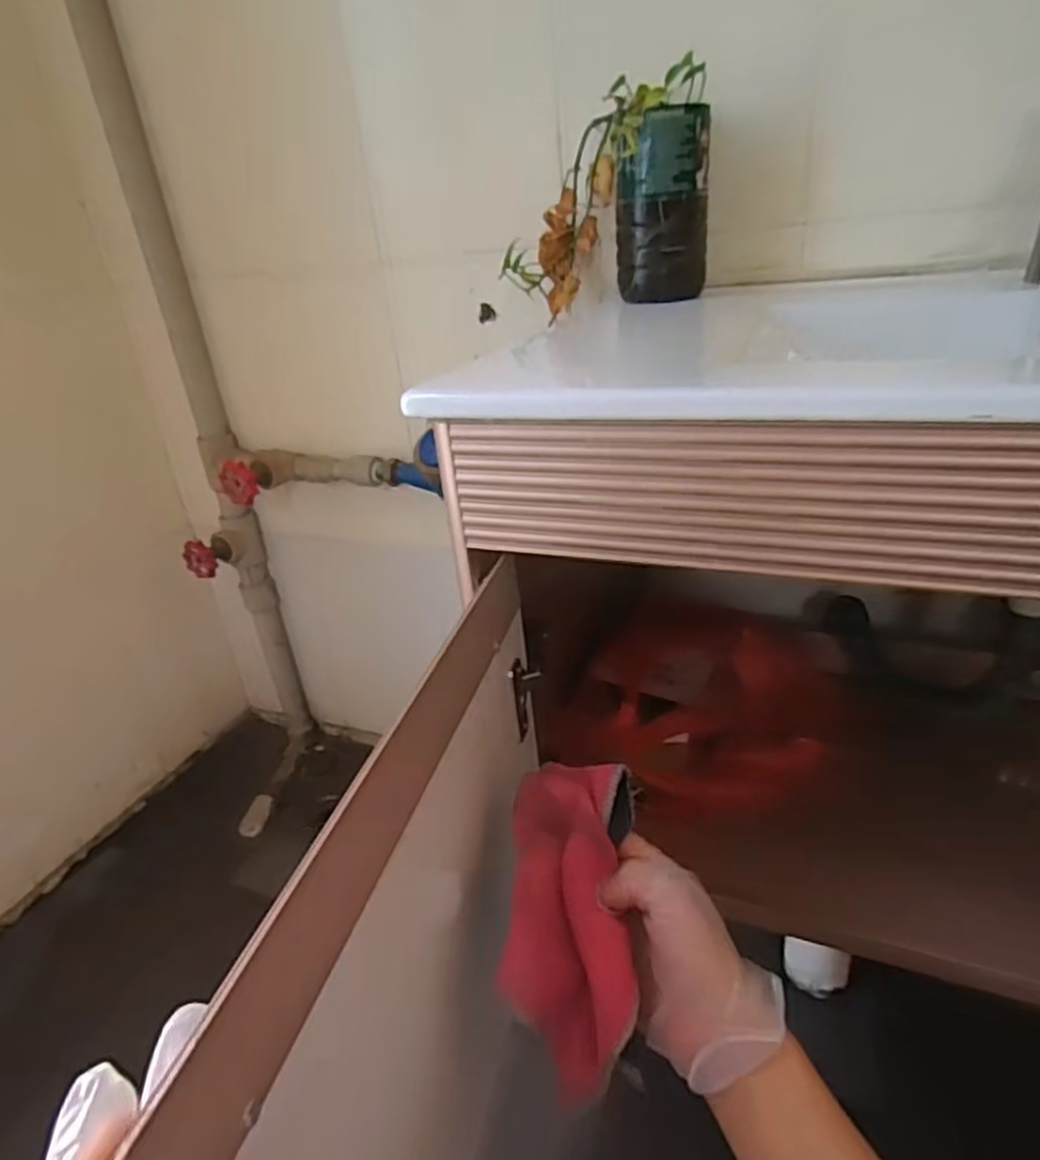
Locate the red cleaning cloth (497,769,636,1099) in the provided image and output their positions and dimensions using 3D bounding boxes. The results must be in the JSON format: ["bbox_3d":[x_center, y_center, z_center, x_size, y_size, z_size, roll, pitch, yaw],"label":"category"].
[{"bbox_3d":[0.027,0.175,0.363,0.065,0.028,0.153,-2,63,7],"label":"red cleaning cloth"}]

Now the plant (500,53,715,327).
[{"bbox_3d":[0.080,-0.370,0.687,0.203,0.182,0.090,5,29,21],"label":"plant"}]

